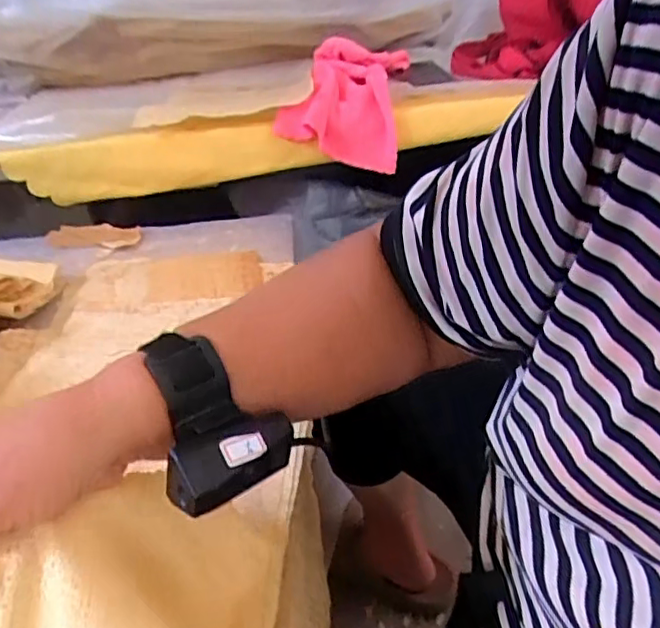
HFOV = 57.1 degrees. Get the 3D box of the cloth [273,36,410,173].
[{"bbox_3d":[0.028,-0.317,0.899,0.153,0.128,0.275,2,35,11],"label":"cloth"}]

